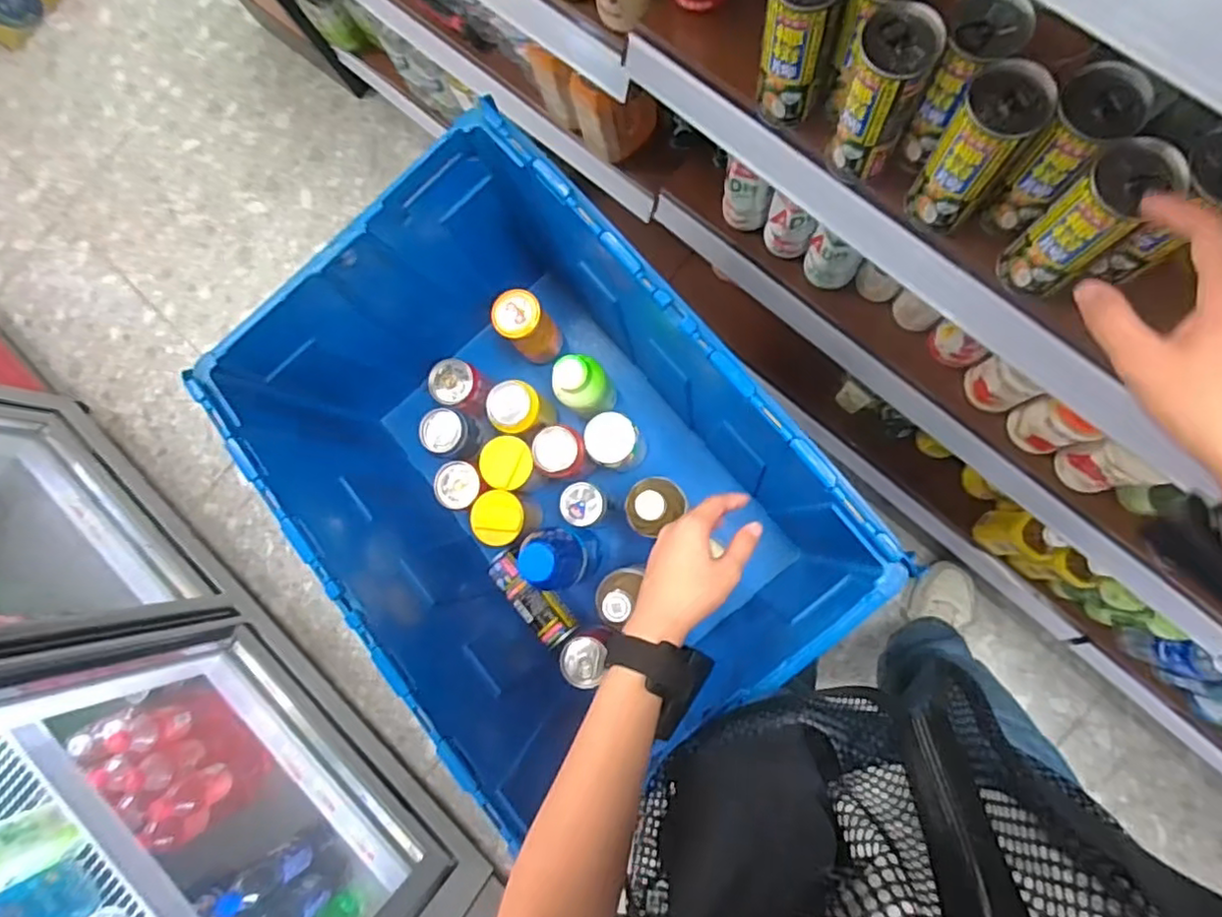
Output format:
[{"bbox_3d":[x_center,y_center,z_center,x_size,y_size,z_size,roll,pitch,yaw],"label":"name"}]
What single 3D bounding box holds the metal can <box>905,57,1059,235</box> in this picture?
[{"bbox_3d":[0.264,-0.224,0.481,0.050,0.127,0.055,-1,83,6],"label":"metal can"}]

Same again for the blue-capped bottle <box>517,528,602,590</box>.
[{"bbox_3d":[-0.054,0.119,0.745,0.059,0.191,0.059,-13,81,5],"label":"blue-capped bottle"}]

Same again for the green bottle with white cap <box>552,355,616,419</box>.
[{"bbox_3d":[-0.027,-0.082,0.807,0.064,0.137,0.070,-43,80,0],"label":"green bottle with white cap"}]

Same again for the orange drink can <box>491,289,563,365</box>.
[{"bbox_3d":[-0.101,-0.159,0.826,0.061,0.126,0.070,-38,80,1],"label":"orange drink can"}]

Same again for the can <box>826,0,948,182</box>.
[{"bbox_3d":[0.201,-0.269,0.496,0.049,0.133,0.051,-1,83,6],"label":"can"}]

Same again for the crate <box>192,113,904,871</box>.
[{"bbox_3d":[-0.084,0.024,0.728,0.433,0.314,0.581,-40,80,0],"label":"crate"}]

